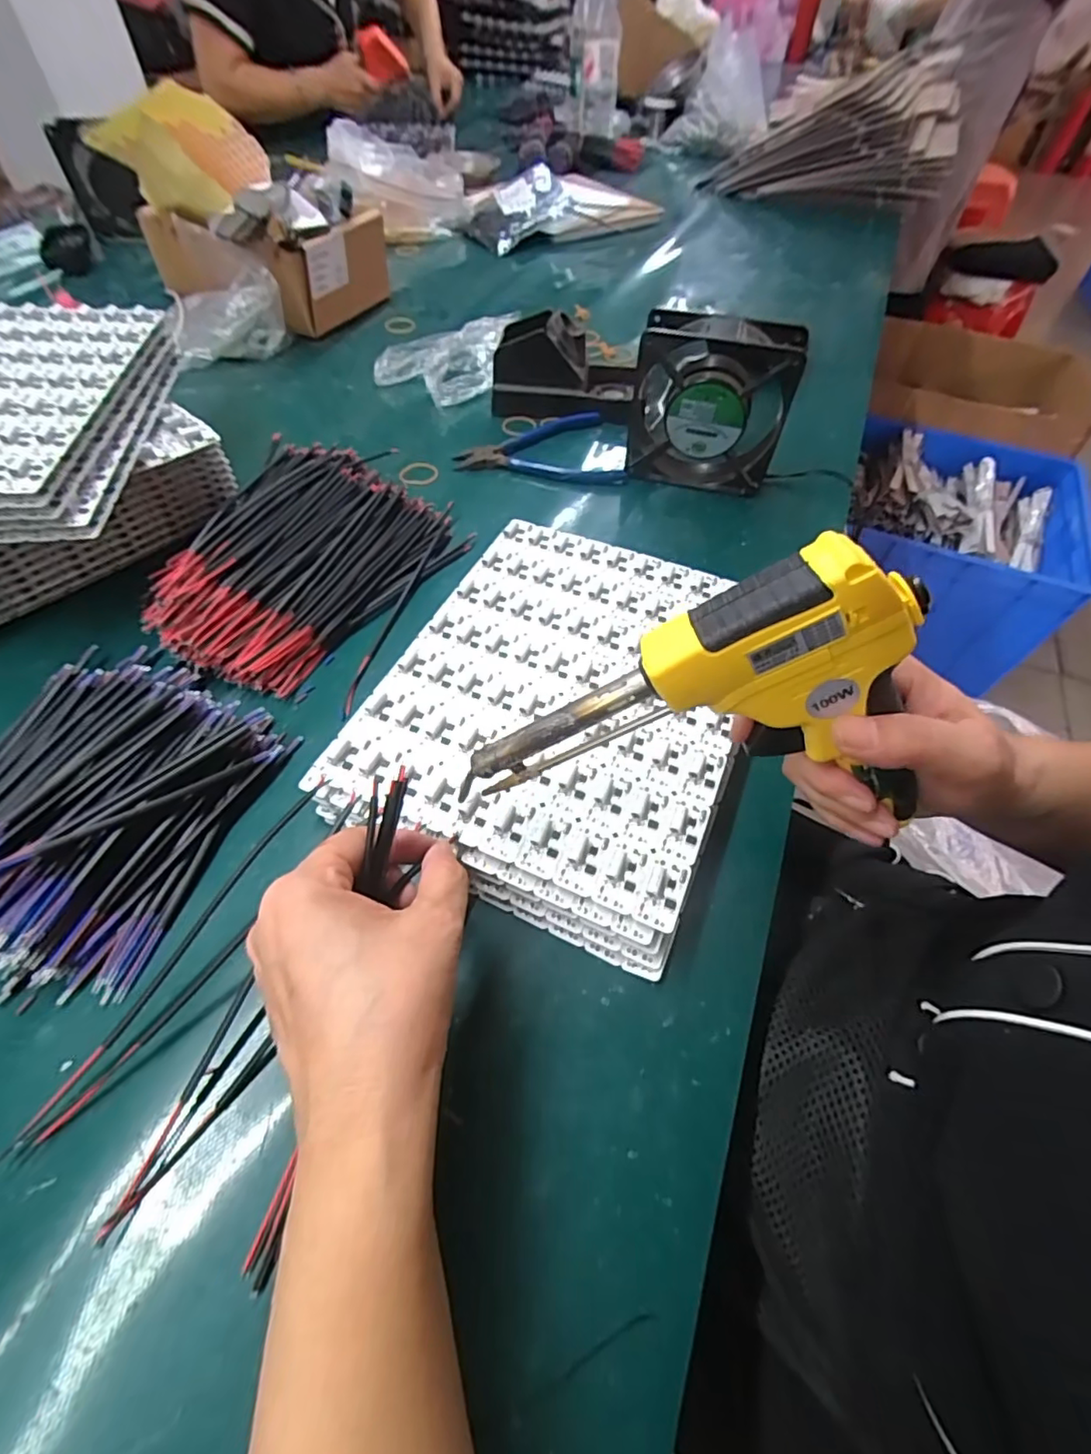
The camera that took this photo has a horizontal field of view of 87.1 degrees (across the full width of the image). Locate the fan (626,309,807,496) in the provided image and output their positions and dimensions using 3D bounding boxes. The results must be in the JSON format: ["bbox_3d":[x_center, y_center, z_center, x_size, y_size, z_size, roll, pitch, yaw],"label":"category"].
[{"bbox_3d":[0.129,-0.251,0.463,0.118,0.124,0.039,14,55,9],"label":"fan"}]

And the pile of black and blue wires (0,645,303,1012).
[{"bbox_3d":[-0.256,0.038,0.301,0.172,0.036,0.184,15,55,10],"label":"pile of black and blue wires"}]

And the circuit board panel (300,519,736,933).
[{"bbox_3d":[0.014,-0.029,0.338,0.196,0.008,0.238,21,57,13],"label":"circuit board panel"}]

